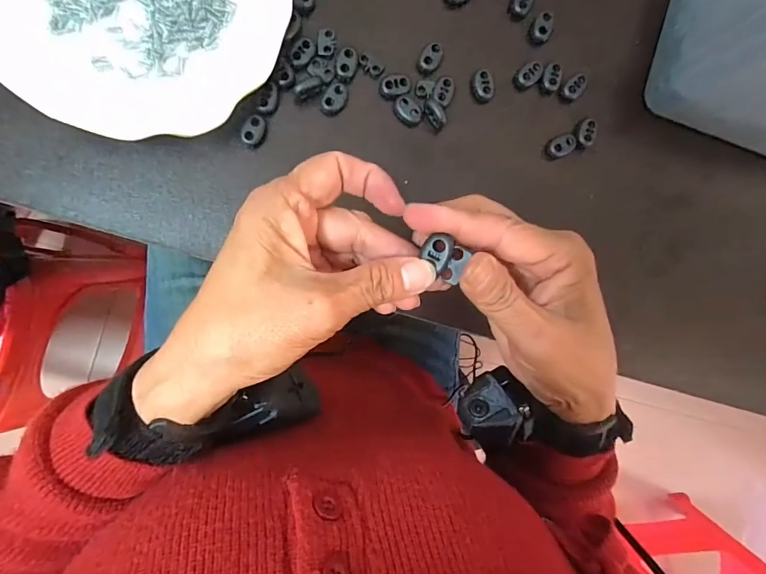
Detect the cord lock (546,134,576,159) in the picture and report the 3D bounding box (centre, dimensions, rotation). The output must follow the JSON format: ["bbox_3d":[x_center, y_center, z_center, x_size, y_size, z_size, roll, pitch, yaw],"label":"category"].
[{"bbox_3d":[0.130,-0.103,0.307,0.020,0.010,0.014,-24,93,-8],"label":"cord lock"}]

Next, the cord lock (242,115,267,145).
[{"bbox_3d":[-0.085,-0.104,0.276,0.012,0.006,0.019,24,86,-7],"label":"cord lock"}]

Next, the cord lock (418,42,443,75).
[{"bbox_3d":[0.032,-0.158,0.292,0.013,0.011,0.020,28,86,-7],"label":"cord lock"}]

